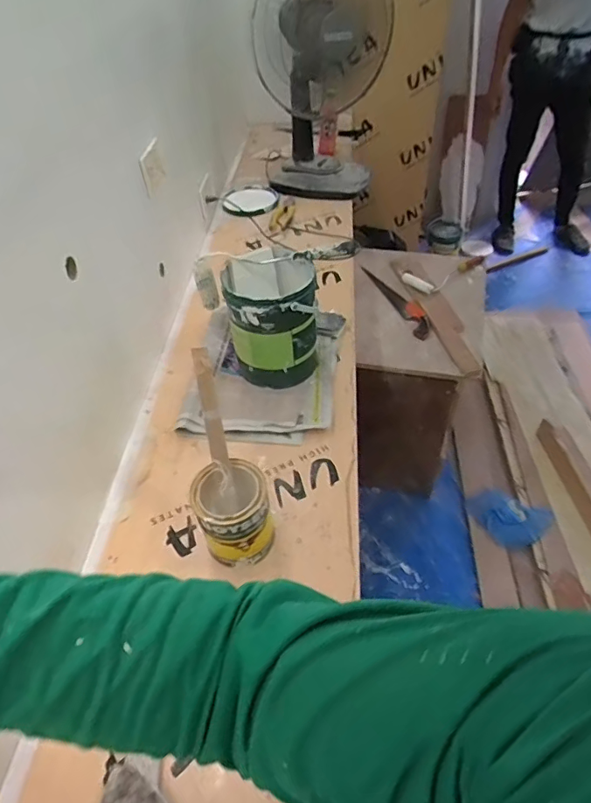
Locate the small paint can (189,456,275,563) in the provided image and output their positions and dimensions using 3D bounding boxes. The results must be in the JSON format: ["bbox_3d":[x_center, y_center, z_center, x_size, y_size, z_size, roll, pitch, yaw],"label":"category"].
[{"bbox_3d":[-0.087,0.165,0.731,0.099,0.141,0.104,-2,46,2],"label":"small paint can"}]

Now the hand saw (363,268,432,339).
[{"bbox_3d":[0.324,-0.325,1.604,0.085,0.024,0.392,-18,48,-13],"label":"hand saw"}]

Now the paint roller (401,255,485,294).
[{"bbox_3d":[0.487,-0.408,1.617,0.273,0.049,0.100,-13,47,-9],"label":"paint roller"}]

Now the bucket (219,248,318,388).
[{"bbox_3d":[-0.042,-0.155,0.983,0.161,0.222,0.158,-2,46,2],"label":"bucket"}]

